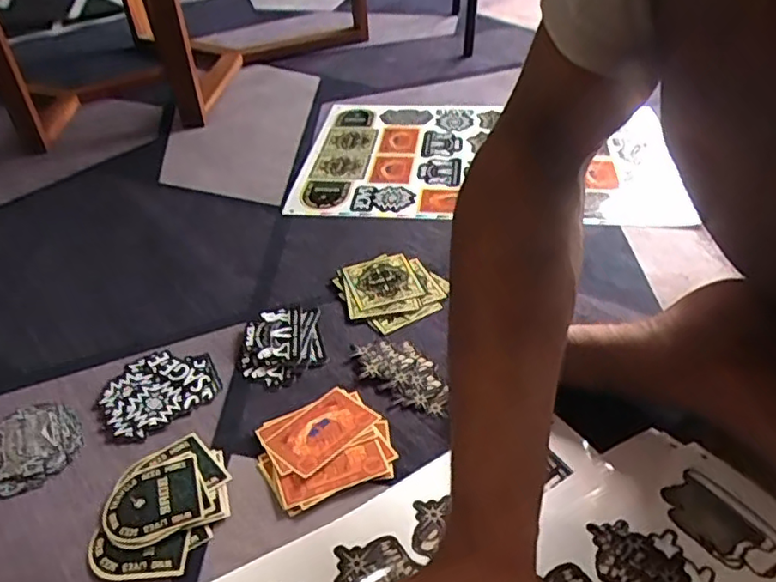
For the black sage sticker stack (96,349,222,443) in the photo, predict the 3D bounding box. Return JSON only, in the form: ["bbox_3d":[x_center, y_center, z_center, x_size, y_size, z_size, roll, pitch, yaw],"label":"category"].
[{"bbox_3d":[-0.199,0.083,0.525,0.095,0.006,0.083,-30,46,-28],"label":"black sage sticker stack"}]

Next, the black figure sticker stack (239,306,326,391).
[{"bbox_3d":[-0.098,0.048,0.561,0.074,0.007,0.092,-9,40,-6],"label":"black figure sticker stack"}]

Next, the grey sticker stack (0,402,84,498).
[{"bbox_3d":[-0.283,0.122,0.485,0.071,0.008,0.084,-15,41,-13],"label":"grey sticker stack"}]

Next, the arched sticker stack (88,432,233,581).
[{"bbox_3d":[-0.161,0.151,0.440,0.088,0.007,0.107,-4,40,-1],"label":"arched sticker stack"}]

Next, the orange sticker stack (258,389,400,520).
[{"bbox_3d":[-0.050,0.118,0.472,0.096,0.006,0.089,-22,43,-21],"label":"orange sticker stack"}]

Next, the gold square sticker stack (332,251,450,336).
[{"bbox_3d":[0.002,-0.005,0.613,0.097,0.008,0.097,-24,44,-23],"label":"gold square sticker stack"}]

